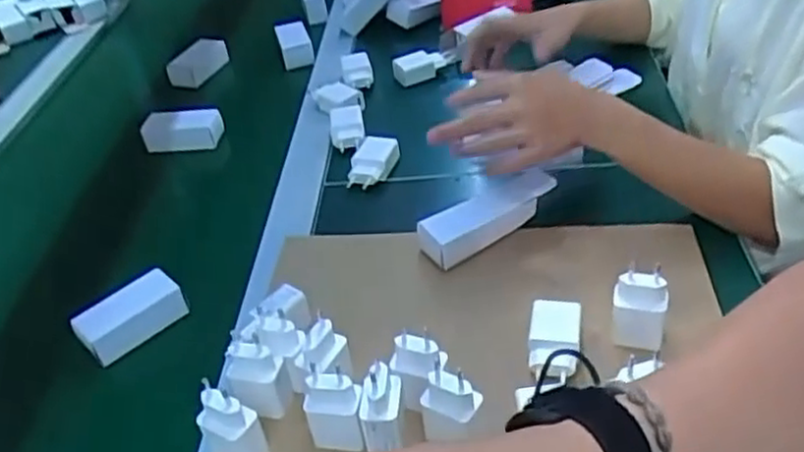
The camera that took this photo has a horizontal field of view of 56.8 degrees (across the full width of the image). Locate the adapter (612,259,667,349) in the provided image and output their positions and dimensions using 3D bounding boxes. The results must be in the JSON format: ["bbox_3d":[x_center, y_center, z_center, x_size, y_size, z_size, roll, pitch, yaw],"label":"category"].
[{"bbox_3d":[0.183,0.065,0.575,0.038,0.074,0.021,2,38,16],"label":"adapter"}]

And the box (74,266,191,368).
[{"bbox_3d":[-0.248,0.082,0.681,0.092,0.036,0.044,-32,41,-27],"label":"box"}]

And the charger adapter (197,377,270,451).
[{"bbox_3d":[-0.122,0.146,0.532,0.038,0.072,0.025,9,40,25],"label":"charger adapter"}]

